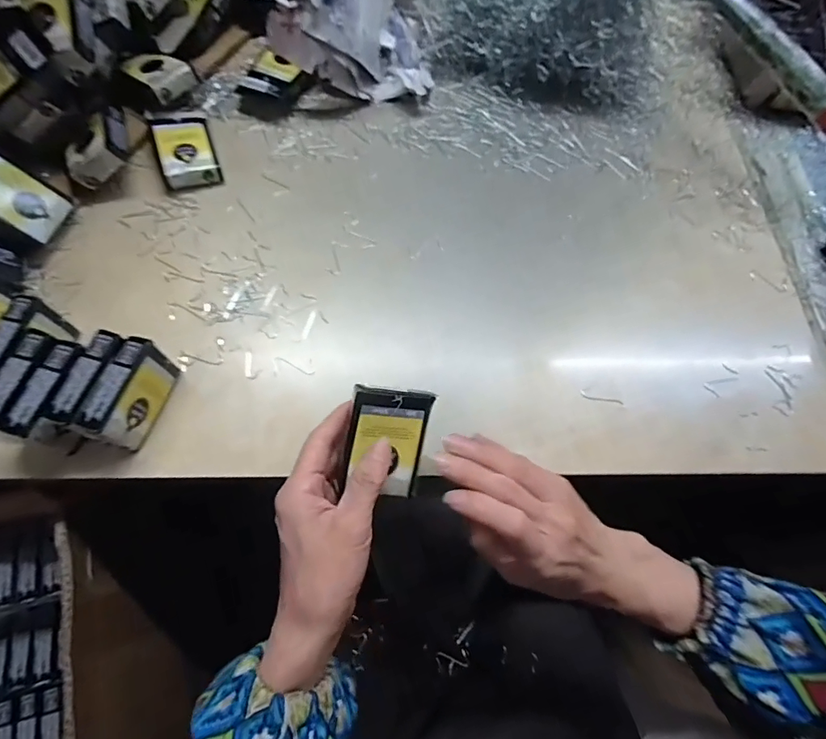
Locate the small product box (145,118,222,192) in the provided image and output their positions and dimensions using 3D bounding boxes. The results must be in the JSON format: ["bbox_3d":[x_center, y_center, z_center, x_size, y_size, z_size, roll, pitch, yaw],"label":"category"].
[{"bbox_3d":[-0.227,-0.219,0.465,0.054,0.029,0.074,-15,70,-9],"label":"small product box"}]

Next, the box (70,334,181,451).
[{"bbox_3d":[-0.211,0.018,0.348,0.023,0.055,0.076,16,68,3],"label":"box"}]

